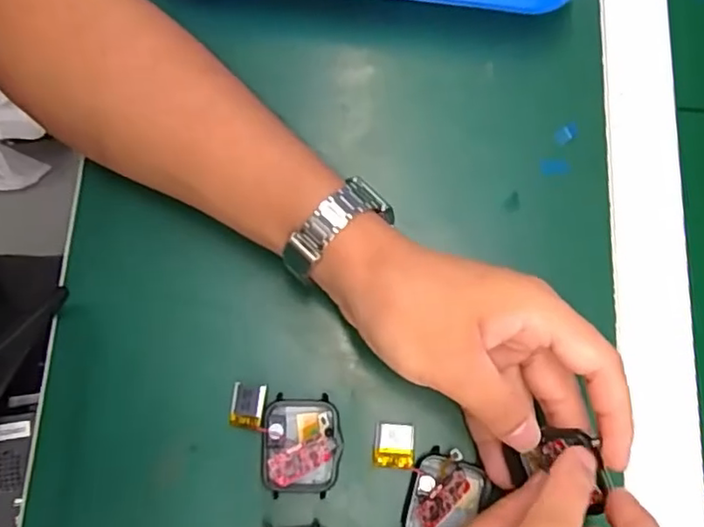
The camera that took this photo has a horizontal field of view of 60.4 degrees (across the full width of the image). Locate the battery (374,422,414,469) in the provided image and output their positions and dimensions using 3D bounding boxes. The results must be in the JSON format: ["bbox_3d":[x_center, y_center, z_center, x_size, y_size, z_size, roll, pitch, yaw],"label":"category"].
[{"bbox_3d":[0.021,0.091,0.301,0.020,0.006,0.021,4,77,0],"label":"battery"}]

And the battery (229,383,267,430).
[{"bbox_3d":[-0.053,0.072,0.304,0.019,0.004,0.021,0,75,28],"label":"battery"}]

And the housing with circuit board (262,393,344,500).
[{"bbox_3d":[-0.025,0.091,0.300,0.037,0.011,0.046,0,77,-1],"label":"housing with circuit board"}]

